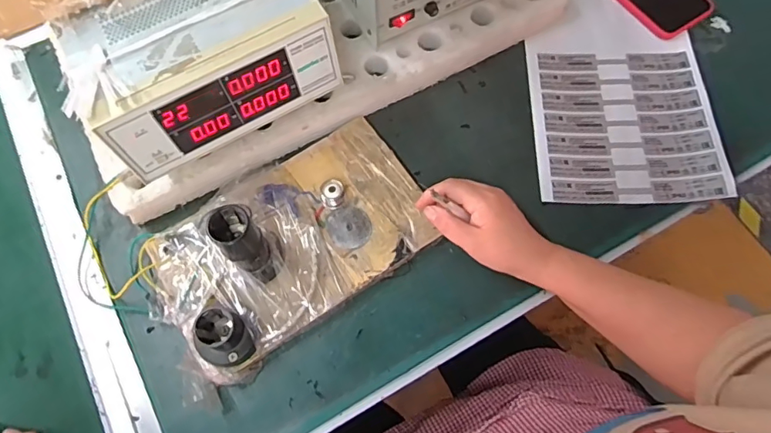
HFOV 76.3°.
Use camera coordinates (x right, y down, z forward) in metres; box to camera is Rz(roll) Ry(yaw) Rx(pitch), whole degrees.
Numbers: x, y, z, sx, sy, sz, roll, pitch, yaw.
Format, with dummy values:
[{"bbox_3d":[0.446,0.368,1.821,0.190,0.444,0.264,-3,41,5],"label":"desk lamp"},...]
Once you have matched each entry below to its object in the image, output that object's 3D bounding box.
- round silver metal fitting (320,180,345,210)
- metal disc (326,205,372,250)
[{"bbox_3d":[-0.054,-0.022,0.505,0.025,0.020,0.024,-1,71,2],"label":"round silver metal fitting"},{"bbox_3d":[-0.037,0.010,0.501,0.043,0.006,0.046,-1,71,2],"label":"metal disc"}]

